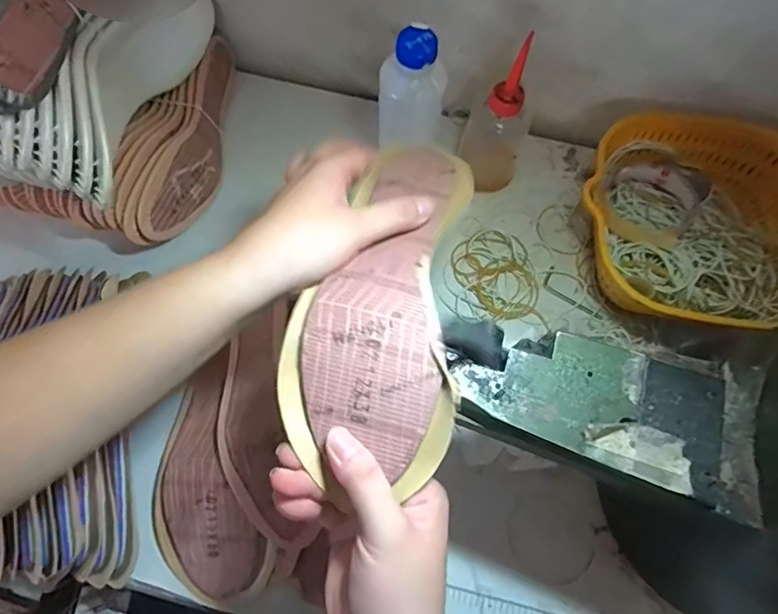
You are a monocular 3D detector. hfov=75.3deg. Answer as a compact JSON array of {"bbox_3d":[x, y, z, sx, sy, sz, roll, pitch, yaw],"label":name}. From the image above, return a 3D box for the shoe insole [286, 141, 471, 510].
[{"bbox_3d":[0.002,-0.014,0.318,0.099,0.032,0.232,13,63,4],"label":"shoe insole"}]

